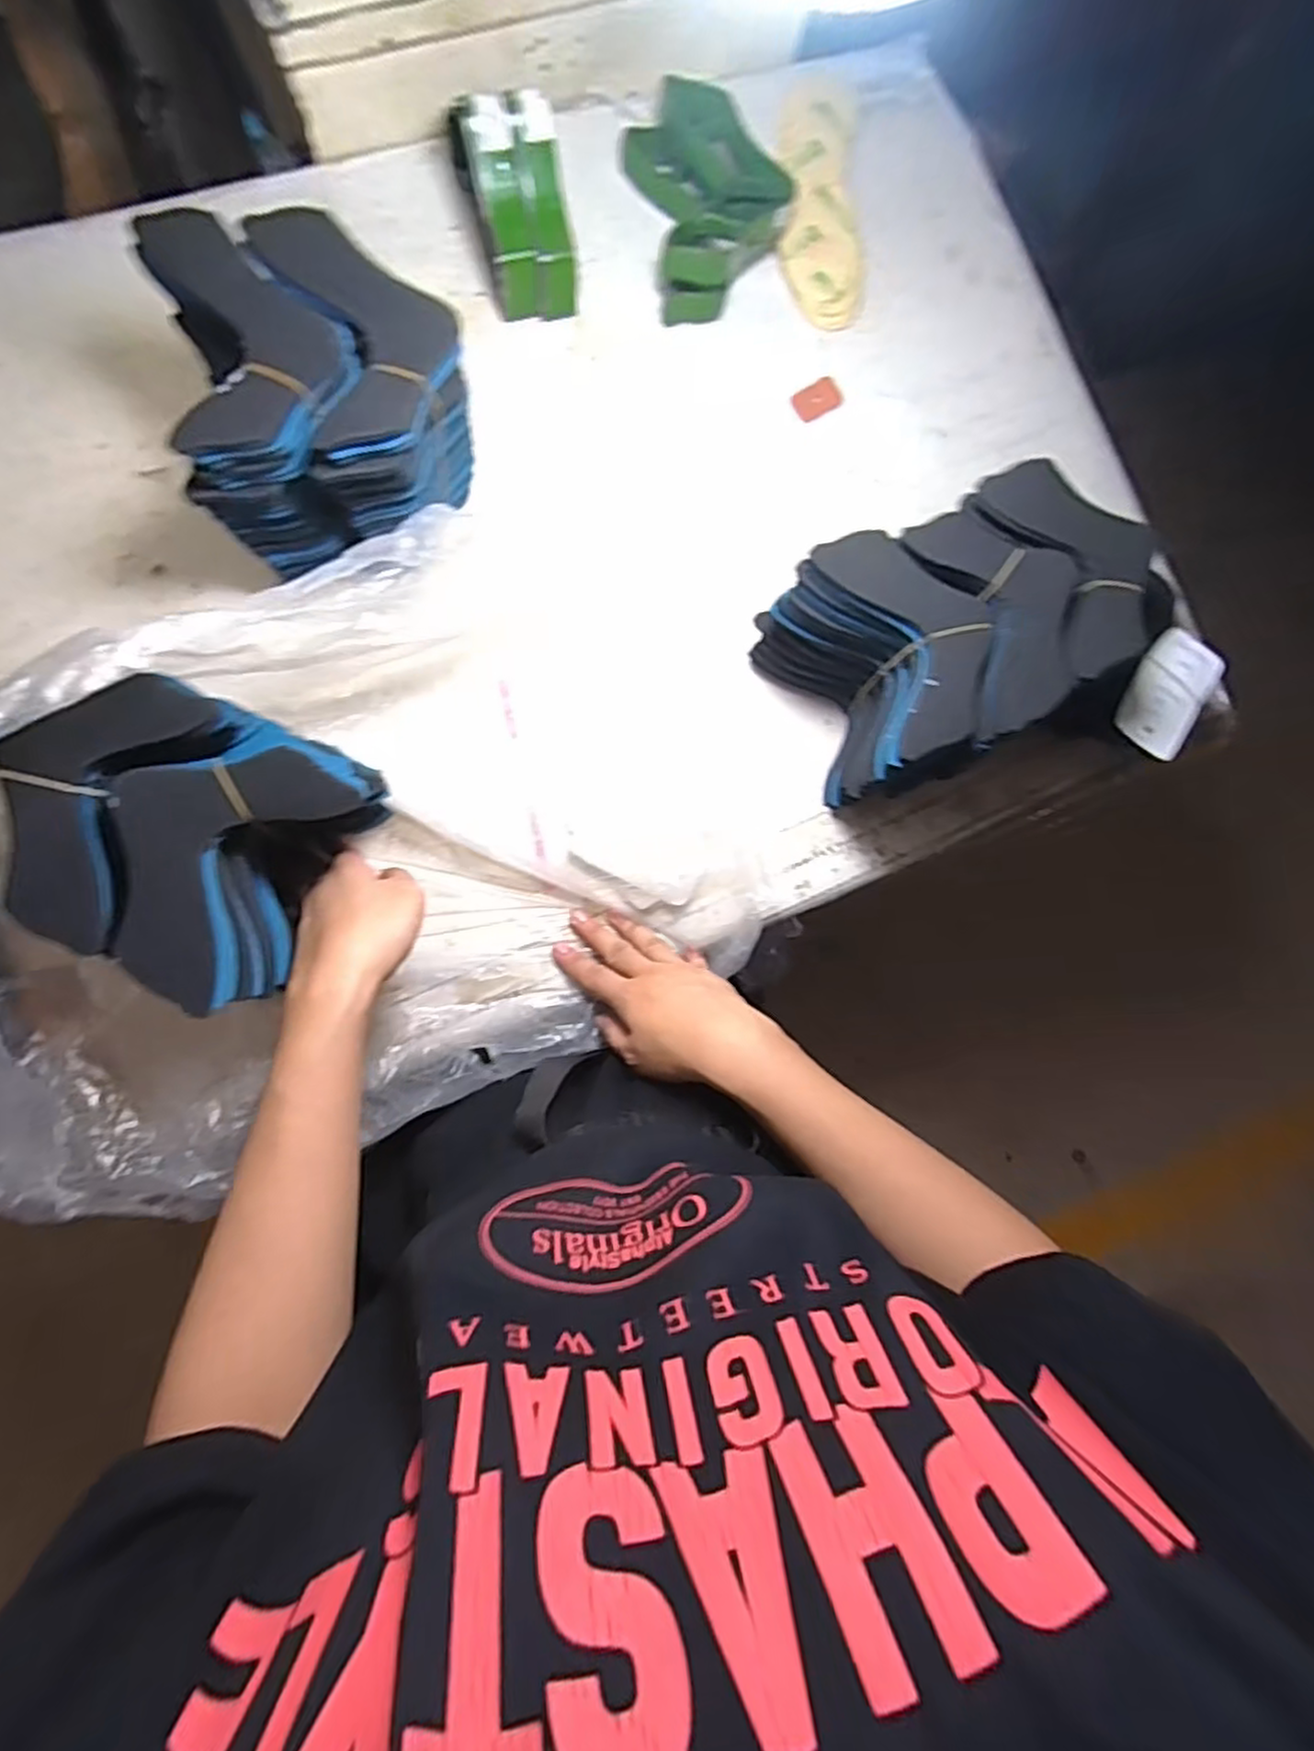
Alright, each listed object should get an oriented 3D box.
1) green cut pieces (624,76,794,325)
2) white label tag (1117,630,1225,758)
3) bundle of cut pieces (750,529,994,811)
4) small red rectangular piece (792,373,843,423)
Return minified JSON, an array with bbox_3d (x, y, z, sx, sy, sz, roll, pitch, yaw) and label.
[{"bbox_3d":[0.047,-0.586,0.624,0.118,0.056,0.174,-12,86,-9],"label":"green cut pieces"},{"bbox_3d":[0.403,-0.143,0.565,0.055,0.010,0.110,36,78,6],"label":"white label tag"},{"bbox_3d":[0.163,-0.149,0.538,0.110,0.153,0.154,-24,88,-9],"label":"bundle of cut pieces"},{"bbox_3d":[0.147,-0.433,0.652,0.045,0.005,0.029,-37,90,-10],"label":"small red rectangular piece"}]

